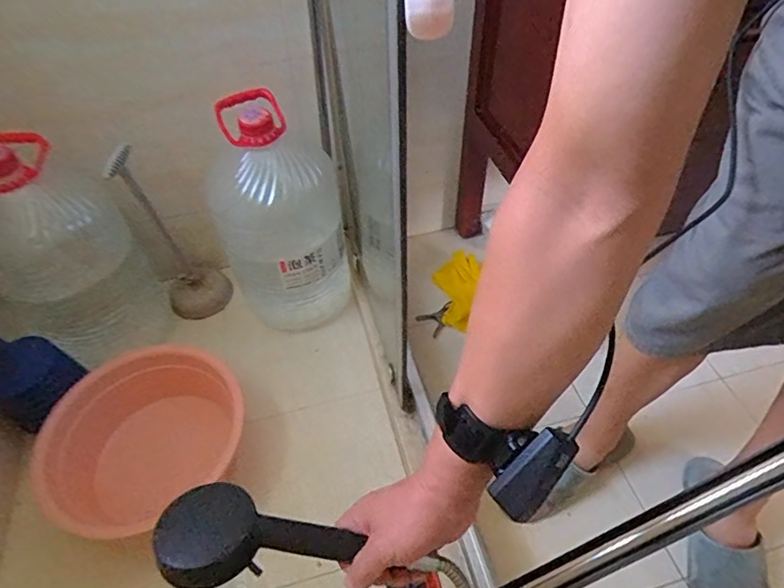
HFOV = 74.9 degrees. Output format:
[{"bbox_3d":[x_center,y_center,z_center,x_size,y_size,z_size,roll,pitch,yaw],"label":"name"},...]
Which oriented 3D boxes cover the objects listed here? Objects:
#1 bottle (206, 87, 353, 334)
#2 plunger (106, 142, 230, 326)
[{"bbox_3d":[-0.215,-0.132,1.011,0.251,0.441,0.201,0,48,-2],"label":"bottle"},{"bbox_3d":[-0.443,-0.115,1.053,0.135,0.372,0.144,-30,55,-25],"label":"plunger"}]

